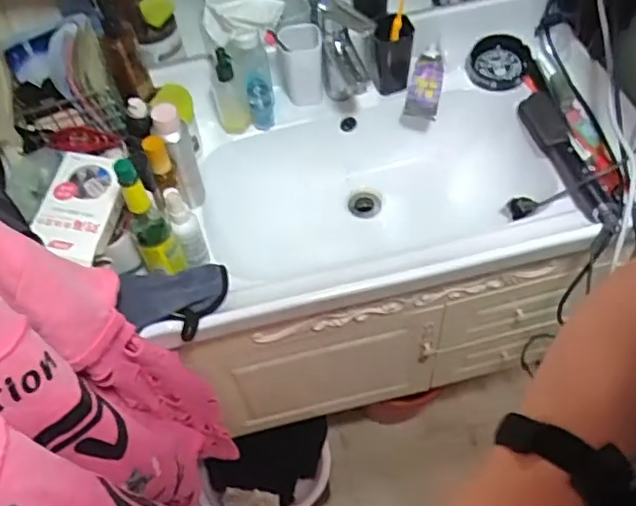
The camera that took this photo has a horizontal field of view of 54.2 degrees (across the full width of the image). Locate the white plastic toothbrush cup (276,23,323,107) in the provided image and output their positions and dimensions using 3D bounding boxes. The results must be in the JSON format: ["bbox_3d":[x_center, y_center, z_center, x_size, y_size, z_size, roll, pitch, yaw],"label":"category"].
[{"bbox_3d":[-0.026,-0.311,1.025,0.067,0.133,0.068,-3,55,2],"label":"white plastic toothbrush cup"}]

